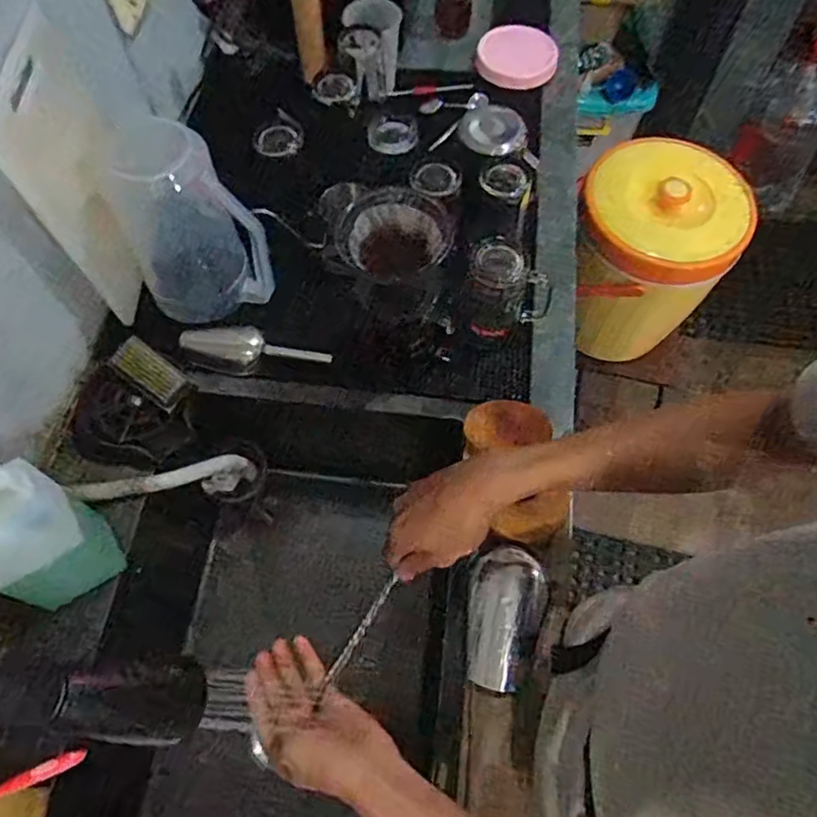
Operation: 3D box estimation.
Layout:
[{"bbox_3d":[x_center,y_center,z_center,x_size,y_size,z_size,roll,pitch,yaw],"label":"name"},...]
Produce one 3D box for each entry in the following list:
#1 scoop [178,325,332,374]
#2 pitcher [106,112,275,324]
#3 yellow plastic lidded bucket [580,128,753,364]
[{"bbox_3d":[-0.189,-0.069,0.775,0.182,0.027,0.053,5,63,3],"label":"scoop"},{"bbox_3d":[-0.260,-0.212,0.735,0.135,0.228,0.127,-31,67,-14],"label":"pitcher"},{"bbox_3d":[0.437,-0.267,1.198,0.264,0.386,0.236,14,64,8],"label":"yellow plastic lidded bucket"}]

